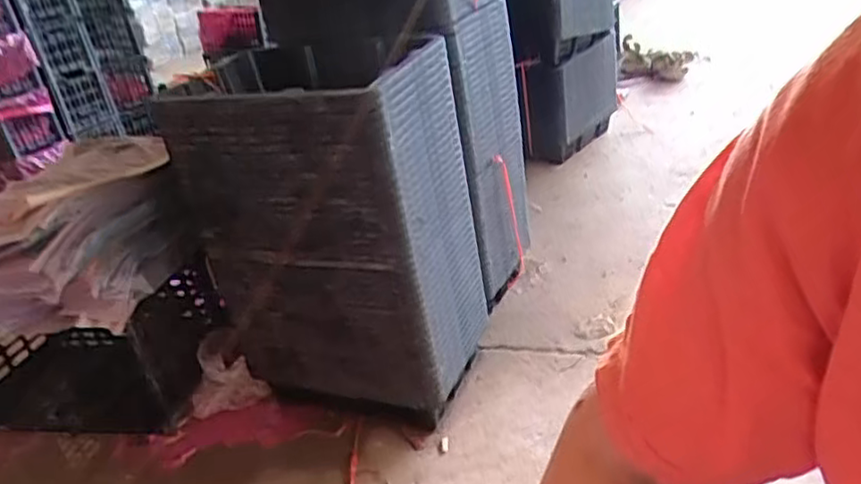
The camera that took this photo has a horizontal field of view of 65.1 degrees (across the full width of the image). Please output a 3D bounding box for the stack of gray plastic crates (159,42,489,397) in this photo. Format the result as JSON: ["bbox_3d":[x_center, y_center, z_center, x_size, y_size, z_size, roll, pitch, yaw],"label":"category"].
[{"bbox_3d":[-0.154,-0.037,1.177,0.404,0.526,0.288,4,31,23],"label":"stack of gray plastic crates"}]

